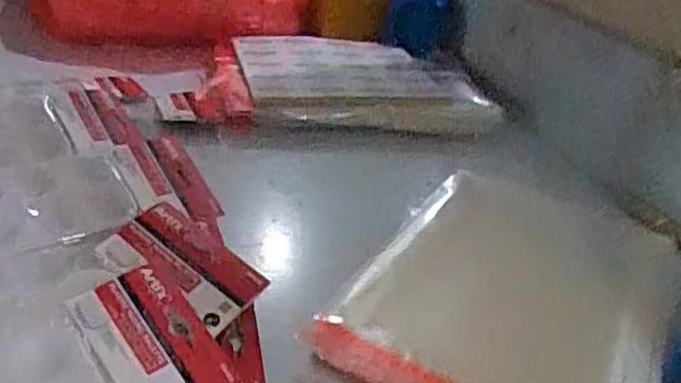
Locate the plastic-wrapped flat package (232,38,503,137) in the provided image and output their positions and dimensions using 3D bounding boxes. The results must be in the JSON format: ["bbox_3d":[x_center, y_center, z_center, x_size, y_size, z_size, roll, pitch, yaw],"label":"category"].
[{"bbox_3d":[0.036,-0.129,0.819,0.313,0.056,0.166,1,31,-11],"label":"plastic-wrapped flat package"}]

